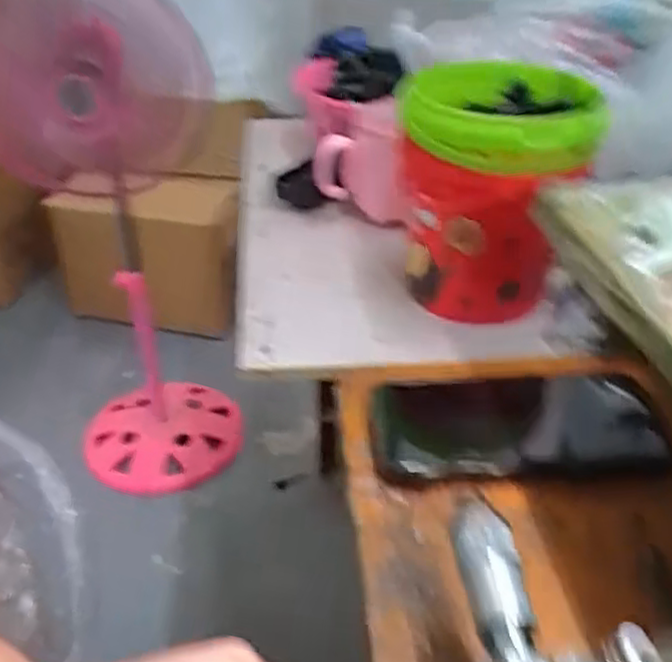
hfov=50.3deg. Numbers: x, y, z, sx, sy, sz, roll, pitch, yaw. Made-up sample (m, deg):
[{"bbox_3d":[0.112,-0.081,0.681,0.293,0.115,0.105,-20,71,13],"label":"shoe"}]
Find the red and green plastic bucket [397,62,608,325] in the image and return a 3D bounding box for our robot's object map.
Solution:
[{"bbox_3d":[0.108,-0.093,0.515,0.127,0.158,0.121,7,36,9],"label":"red and green plastic bucket"}]

